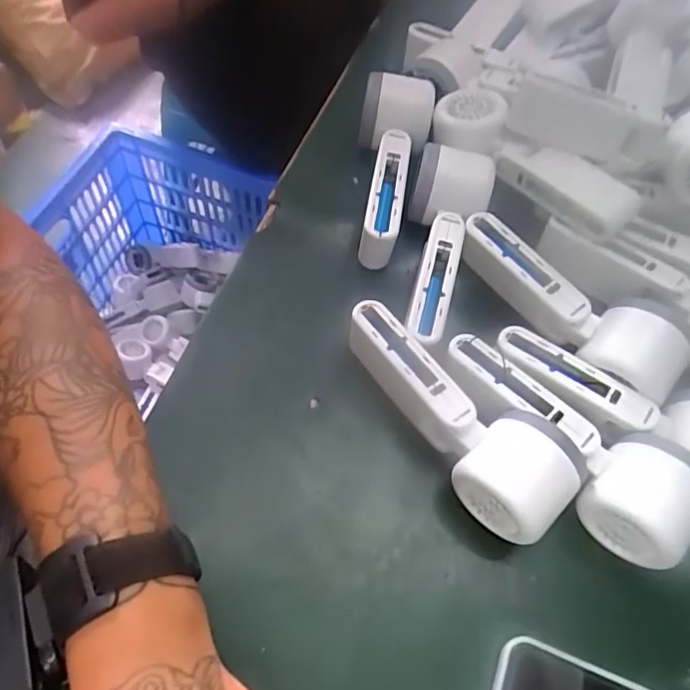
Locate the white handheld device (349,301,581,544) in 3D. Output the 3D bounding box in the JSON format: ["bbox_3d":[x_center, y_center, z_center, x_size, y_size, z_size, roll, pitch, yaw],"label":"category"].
[{"bbox_3d":[0.059,0.043,0.344,0.160,0.050,0.055,40,65,16],"label":"white handheld device"}]

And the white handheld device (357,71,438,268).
[{"bbox_3d":[0.031,-0.135,0.434,0.053,0.060,0.155,12,61,1],"label":"white handheld device"}]

